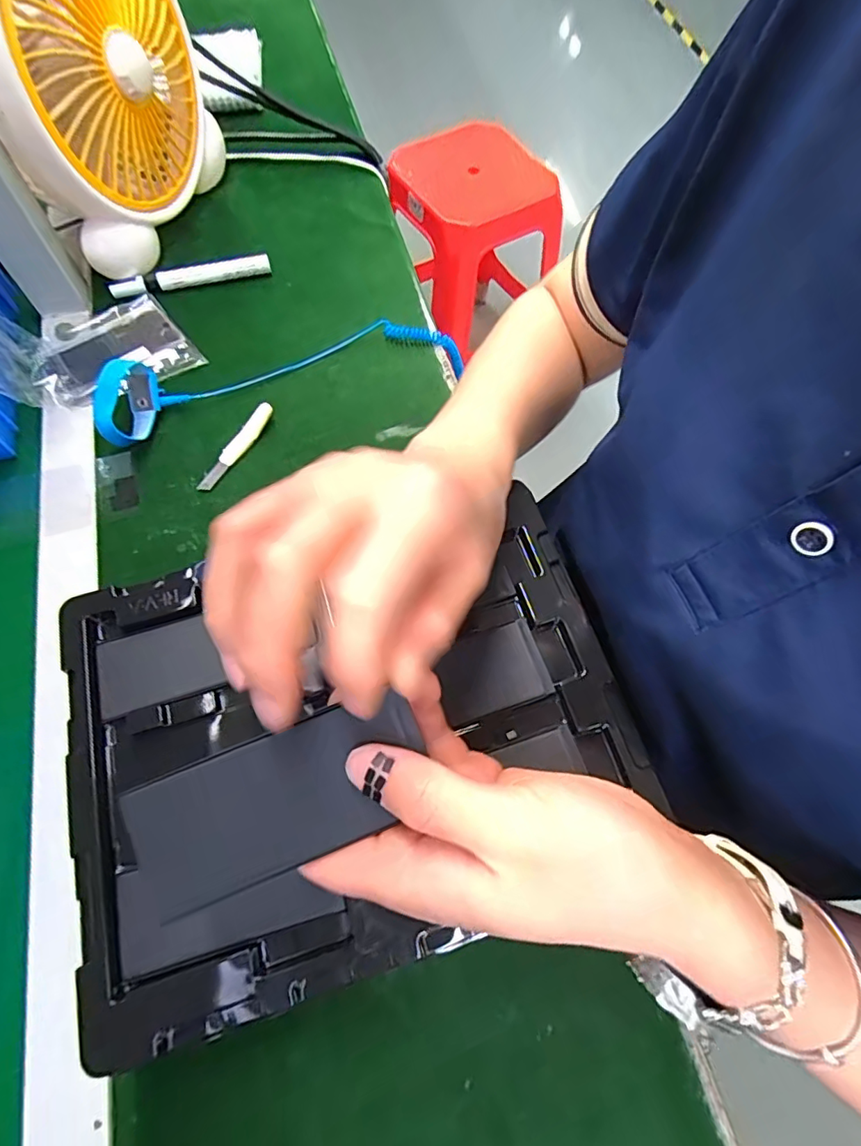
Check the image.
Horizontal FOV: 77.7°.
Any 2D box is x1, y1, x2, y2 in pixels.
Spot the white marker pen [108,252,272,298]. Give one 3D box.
[{"bbox_3d":[-0.221,-0.277,0.497,0.142,0.019,0.014,-19,68,-11],"label":"white marker pen"}]

